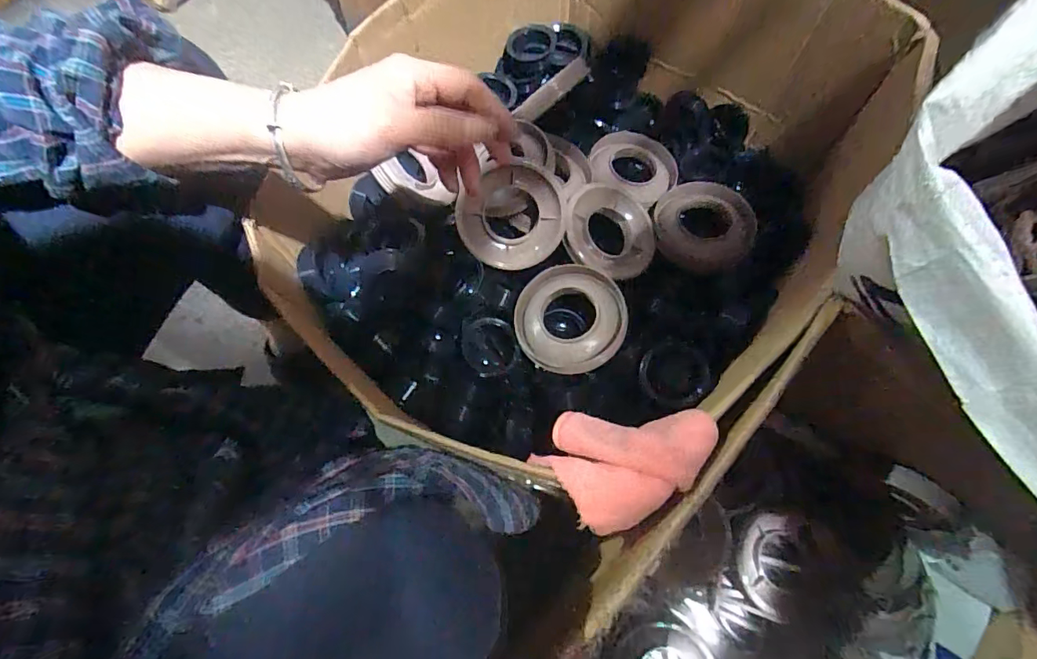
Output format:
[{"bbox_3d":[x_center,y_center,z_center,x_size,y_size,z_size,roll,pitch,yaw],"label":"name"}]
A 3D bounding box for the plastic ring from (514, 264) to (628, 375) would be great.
[{"bbox_3d":[0.058,-0.013,0.553,0.123,0.025,0.120,0,70,1],"label":"plastic ring"}]

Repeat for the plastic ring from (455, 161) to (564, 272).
[{"bbox_3d":[-0.007,-0.129,0.572,0.126,0.017,0.112,-35,109,13],"label":"plastic ring"}]

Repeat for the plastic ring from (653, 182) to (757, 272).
[{"bbox_3d":[0.238,-0.139,0.627,0.121,0.023,0.111,0,70,1],"label":"plastic ring"}]

